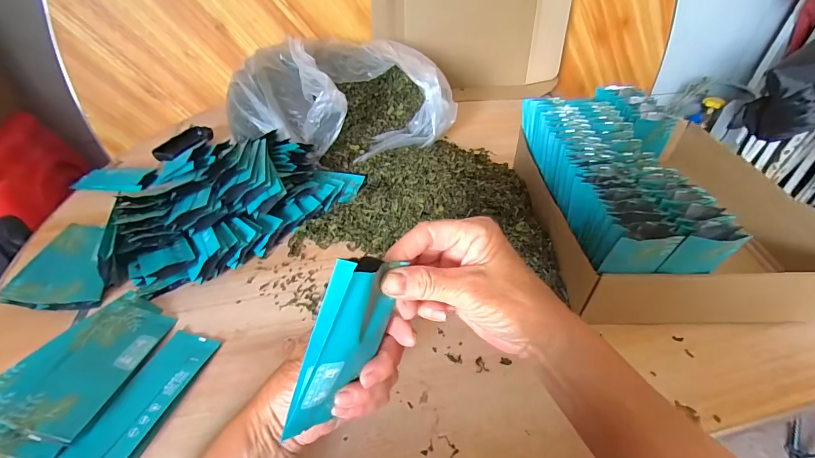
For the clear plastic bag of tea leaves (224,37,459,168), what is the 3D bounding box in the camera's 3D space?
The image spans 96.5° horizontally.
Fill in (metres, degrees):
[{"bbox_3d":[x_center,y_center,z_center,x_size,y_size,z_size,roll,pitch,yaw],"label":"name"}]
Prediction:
[{"bbox_3d":[-0.109,-0.241,0.665,0.366,0.128,0.263,17,44,18],"label":"clear plastic bag of tea leaves"}]

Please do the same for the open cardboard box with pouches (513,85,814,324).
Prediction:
[{"bbox_3d":[0.315,-0.057,0.464,0.272,0.119,0.313,-1,42,-1],"label":"open cardboard box with pouches"}]

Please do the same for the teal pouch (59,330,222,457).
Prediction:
[{"bbox_3d":[-0.239,0.153,0.335,0.054,0.012,0.132,10,42,11],"label":"teal pouch"}]

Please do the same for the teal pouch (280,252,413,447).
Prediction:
[{"bbox_3d":[-0.040,0.074,0.235,0.018,0.133,0.056,32,22,31],"label":"teal pouch"}]

